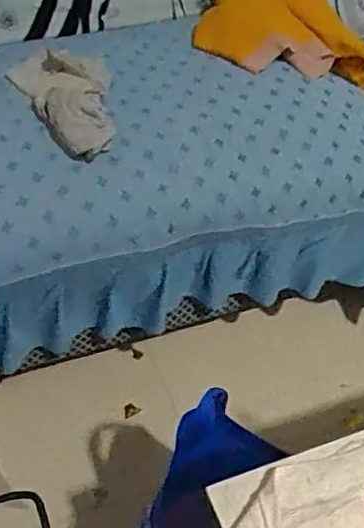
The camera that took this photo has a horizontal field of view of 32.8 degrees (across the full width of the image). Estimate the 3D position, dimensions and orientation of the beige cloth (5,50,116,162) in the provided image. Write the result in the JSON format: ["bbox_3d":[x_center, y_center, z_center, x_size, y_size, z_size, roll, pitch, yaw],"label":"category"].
[{"bbox_3d":[-0.204,-0.295,1.088,0.135,0.099,0.310,-22,50,-24],"label":"beige cloth"}]

